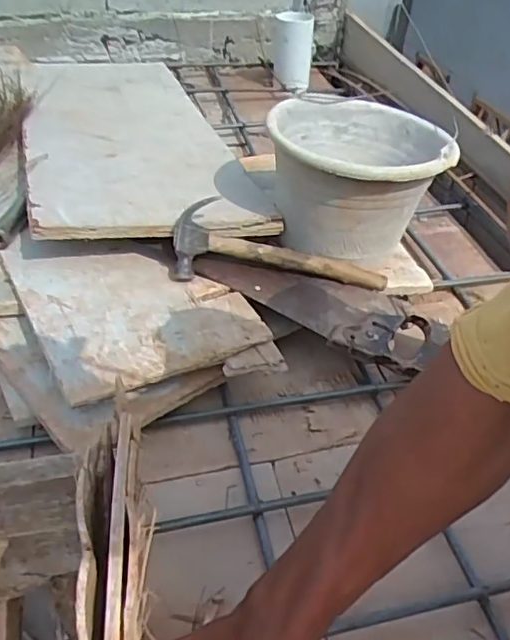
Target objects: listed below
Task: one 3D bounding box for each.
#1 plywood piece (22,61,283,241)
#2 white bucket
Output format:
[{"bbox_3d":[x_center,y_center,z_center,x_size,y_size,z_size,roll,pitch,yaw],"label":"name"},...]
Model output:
[{"bbox_3d":[-0.226,-0.347,0.994,0.309,0.023,0.833,-4,37,-19],"label":"plywood piece"},{"bbox_3d":[0.133,-0.200,0.754,0.216,0.136,0.261,8,42,6],"label":"white bucket"}]

